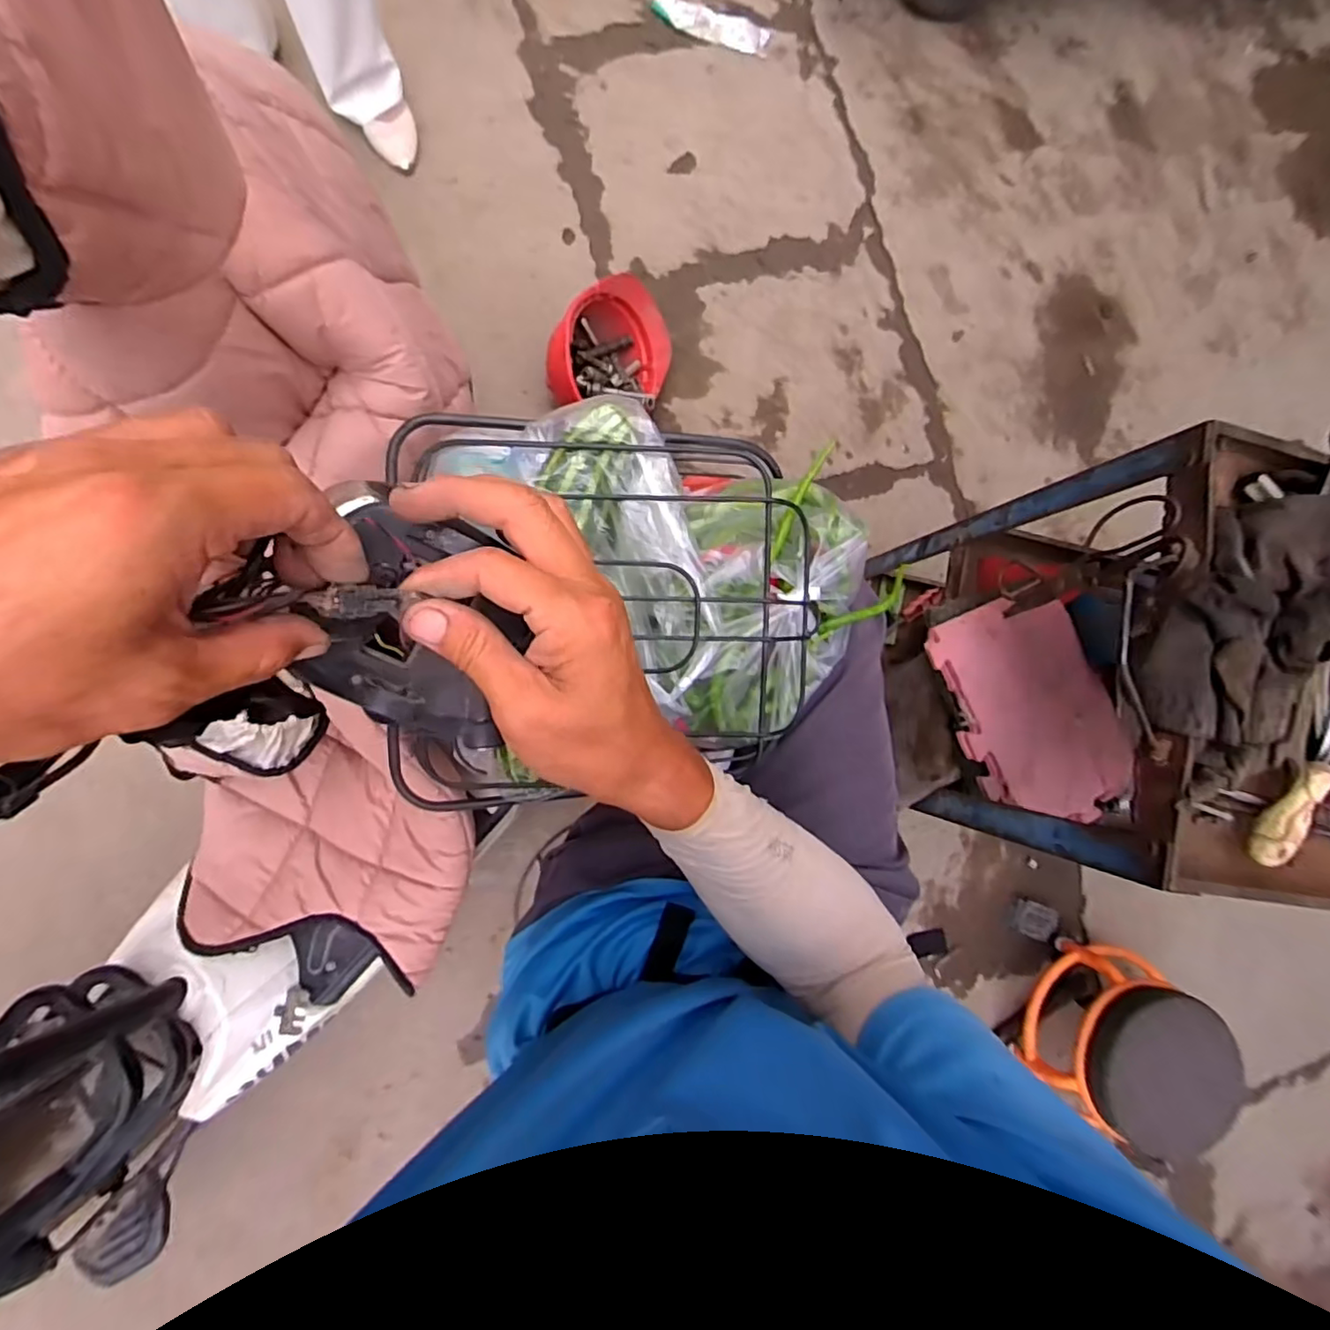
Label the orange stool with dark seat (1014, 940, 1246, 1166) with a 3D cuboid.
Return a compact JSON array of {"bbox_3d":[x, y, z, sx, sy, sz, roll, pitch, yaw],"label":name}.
[{"bbox_3d":[0.836,0.677,1.093,0.254,0.191,0.265,0,87,-10],"label":"orange stool with dark seat"}]

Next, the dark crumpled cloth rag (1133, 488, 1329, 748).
[{"bbox_3d":[0.521,-0.060,0.513,0.156,0.043,0.293,30,83,-7],"label":"dark crumpled cloth rag"}]

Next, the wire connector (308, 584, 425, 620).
[{"bbox_3d":[-0.119,-0.025,0.241,0.037,0.006,0.013,-5,92,-30],"label":"wire connector"}]

